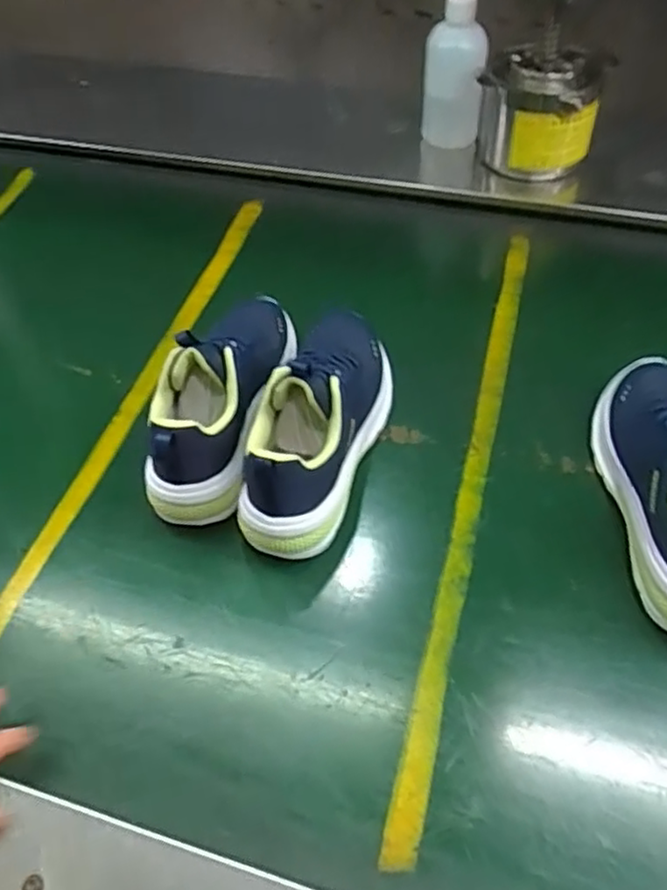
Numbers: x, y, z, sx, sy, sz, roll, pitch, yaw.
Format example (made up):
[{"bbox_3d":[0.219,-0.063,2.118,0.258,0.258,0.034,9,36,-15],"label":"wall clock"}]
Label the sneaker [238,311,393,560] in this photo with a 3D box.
[{"bbox_3d":[-0.009,-0.031,0.605,0.086,0.124,0.240,16,52,15],"label":"sneaker"}]

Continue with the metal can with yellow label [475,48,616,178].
[{"bbox_3d":[0.247,-0.401,0.841,0.134,0.107,0.106,10,51,10],"label":"metal can with yellow label"}]

